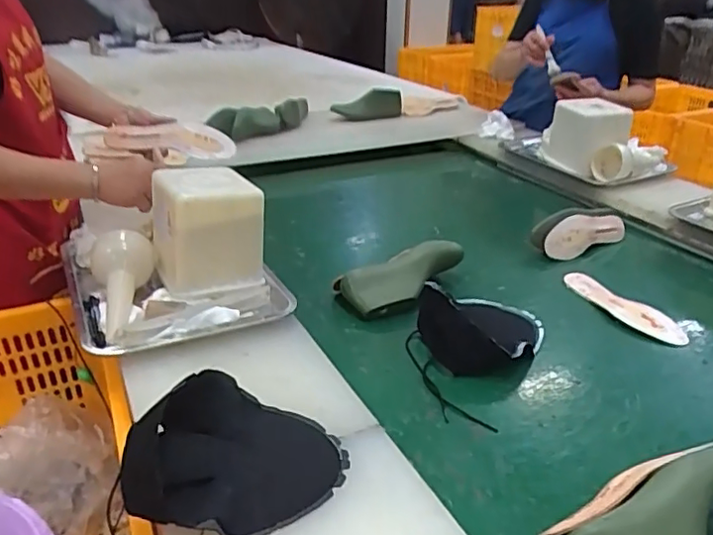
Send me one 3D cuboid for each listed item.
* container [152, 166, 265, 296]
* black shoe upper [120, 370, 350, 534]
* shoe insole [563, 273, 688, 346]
[{"bbox_3d":[-0.237,-0.048,0.913,0.152,0.187,0.147,-13,31,-24],"label":"container"},{"bbox_3d":[-0.118,0.186,0.578,0.189,0.067,0.177,0,28,0],"label":"black shoe upper"},{"bbox_3d":[0.440,0.064,0.966,0.055,0.014,0.221,-26,36,-20],"label":"shoe insole"}]

